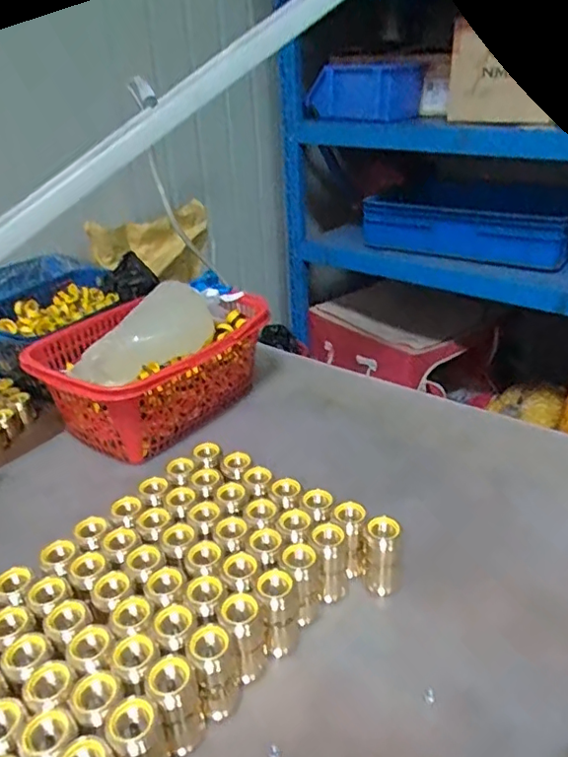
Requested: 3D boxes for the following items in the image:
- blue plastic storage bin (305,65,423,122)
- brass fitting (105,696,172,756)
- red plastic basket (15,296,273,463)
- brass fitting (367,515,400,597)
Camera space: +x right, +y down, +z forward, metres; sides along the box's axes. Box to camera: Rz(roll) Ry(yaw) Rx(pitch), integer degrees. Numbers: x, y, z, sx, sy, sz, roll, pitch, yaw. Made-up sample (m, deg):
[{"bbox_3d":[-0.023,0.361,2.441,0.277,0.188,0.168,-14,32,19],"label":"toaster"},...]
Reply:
[{"bbox_3d":[0.189,-0.682,1.376,0.269,0.112,0.081,8,29,18],"label":"blue plastic storage bin"},{"bbox_3d":[-0.088,0.228,0.351,0.030,0.060,0.028,-3,30,1],"label":"brass fitting"},{"bbox_3d":[-0.160,-0.012,0.741,0.201,0.119,0.292,18,35,33],"label":"red plastic basket"},{"bbox_3d":[0.083,0.148,0.477,0.025,0.064,0.023,6,31,15],"label":"brass fitting"}]

